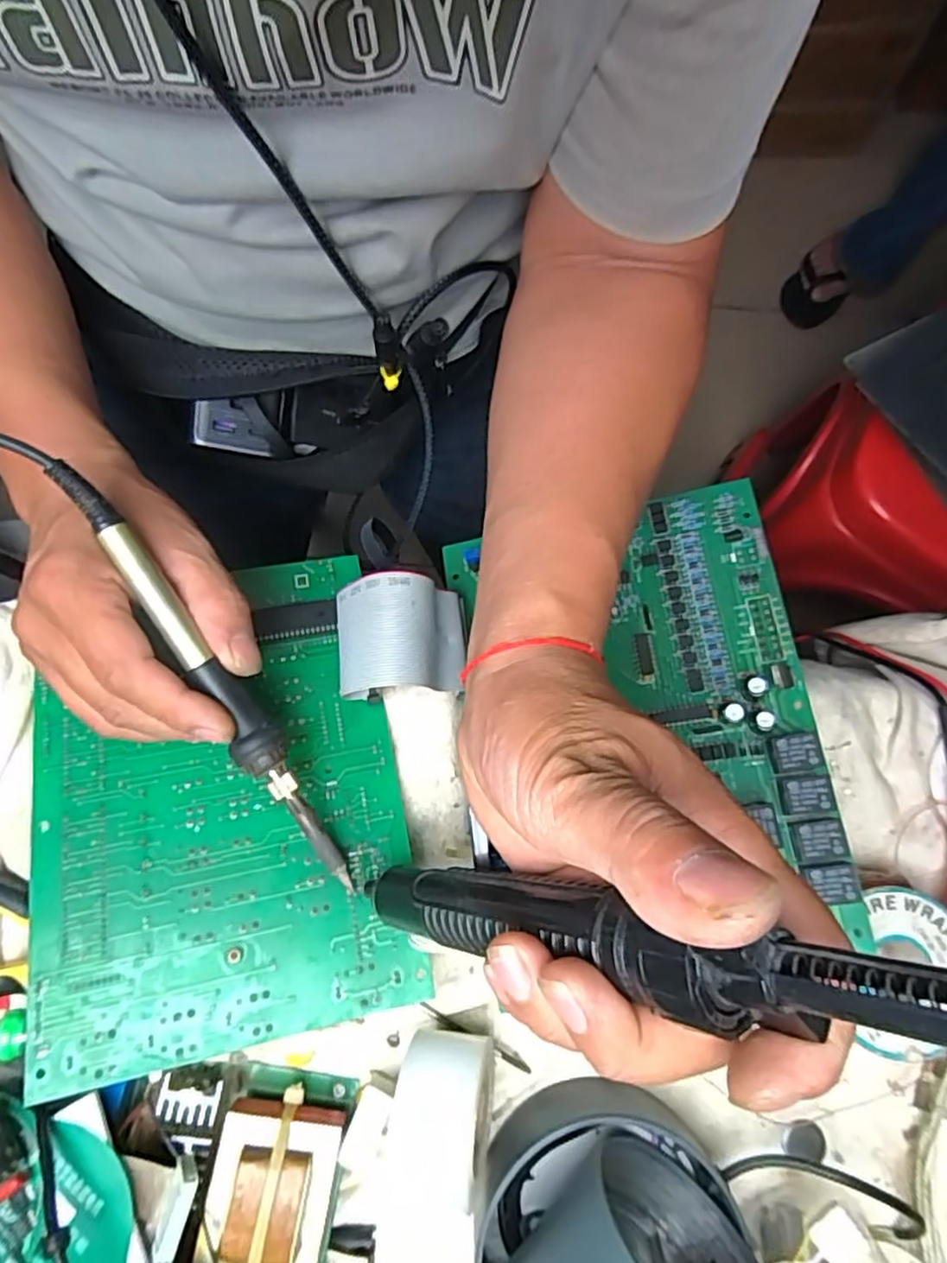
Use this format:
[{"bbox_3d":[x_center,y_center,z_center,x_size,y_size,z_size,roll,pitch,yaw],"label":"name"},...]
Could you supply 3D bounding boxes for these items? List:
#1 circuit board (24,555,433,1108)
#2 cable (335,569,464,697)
[{"bbox_3d":[-0.117,0.072,0.312,0.156,0.029,0.213,-12,71,-5],"label":"circuit board"},{"bbox_3d":[-0.033,0.004,0.316,0.060,0.052,0.053,-3,78,-1],"label":"cable"}]

